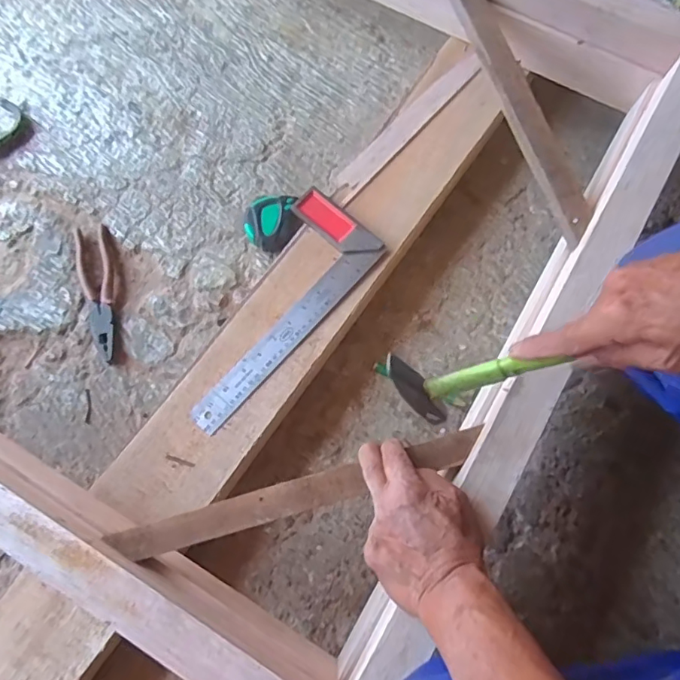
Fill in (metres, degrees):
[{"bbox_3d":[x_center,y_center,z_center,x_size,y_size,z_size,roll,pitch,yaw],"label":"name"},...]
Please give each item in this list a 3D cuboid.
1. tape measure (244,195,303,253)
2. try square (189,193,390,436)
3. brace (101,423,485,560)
[{"bbox_3d":[-0.090,-0.154,0.708,0.068,0.042,0.075,12,75,5],"label":"tape measure"},{"bbox_3d":[-0.086,-0.043,0.632,0.121,0.011,0.301,41,80,11],"label":"try square"},{"bbox_3d":[-0.036,0.143,0.498,0.349,0.012,0.031,-16,75,-4],"label":"brace"}]

